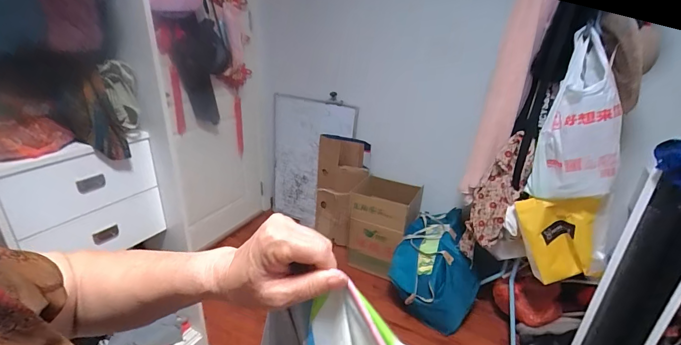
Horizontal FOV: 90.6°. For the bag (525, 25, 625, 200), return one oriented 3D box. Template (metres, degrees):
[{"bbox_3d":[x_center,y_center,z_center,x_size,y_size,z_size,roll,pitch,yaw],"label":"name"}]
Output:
[{"bbox_3d":[0.791,-0.155,1.088,0.102,0.521,0.225,-18,31,-37],"label":"bag"}]

